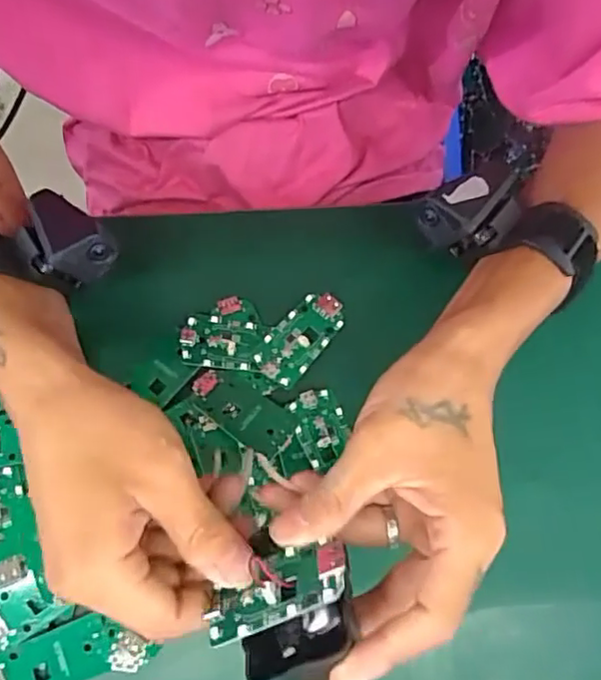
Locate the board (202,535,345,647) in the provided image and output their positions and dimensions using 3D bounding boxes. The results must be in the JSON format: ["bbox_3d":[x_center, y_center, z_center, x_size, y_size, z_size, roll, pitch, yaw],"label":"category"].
[{"bbox_3d":[-0.010,0.099,0.237,0.060,0.029,0.008,-27,122,11],"label":"board"}]

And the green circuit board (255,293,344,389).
[{"bbox_3d":[0.000,-0.002,0.359,0.031,0.011,0.064,39,81,8],"label":"green circuit board"}]

